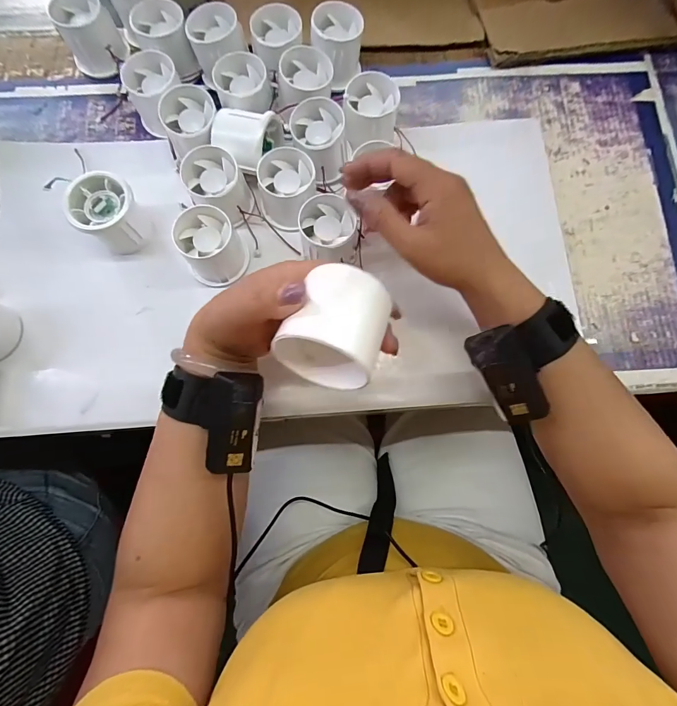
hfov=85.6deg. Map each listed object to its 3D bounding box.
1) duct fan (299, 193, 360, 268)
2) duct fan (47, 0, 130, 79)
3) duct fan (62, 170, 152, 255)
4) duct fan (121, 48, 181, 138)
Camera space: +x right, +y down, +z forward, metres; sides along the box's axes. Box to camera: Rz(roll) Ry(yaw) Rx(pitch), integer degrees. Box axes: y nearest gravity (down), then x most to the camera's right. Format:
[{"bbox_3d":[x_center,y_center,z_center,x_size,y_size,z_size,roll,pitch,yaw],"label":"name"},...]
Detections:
[{"bbox_3d":[-0.008,-0.108,0.340,0.052,0.046,0.059,-8,79,-2],"label":"duct fan"},{"bbox_3d":[-0.257,-0.329,0.381,0.057,0.049,0.064,-35,81,-7],"label":"duct fan"},{"bbox_3d":[-0.208,-0.127,0.336,0.055,0.046,0.052,0,79,-1],"label":"duct fan"},{"bbox_3d":[-0.178,-0.256,0.363,0.049,0.047,0.053,0,79,-1],"label":"duct fan"}]

